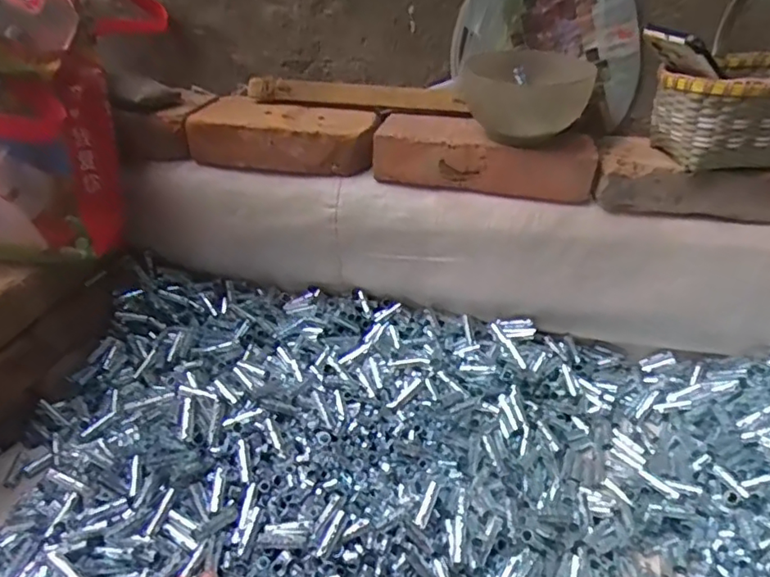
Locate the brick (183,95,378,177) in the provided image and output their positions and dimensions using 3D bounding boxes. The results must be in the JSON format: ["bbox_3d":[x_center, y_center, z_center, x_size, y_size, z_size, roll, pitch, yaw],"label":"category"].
[{"bbox_3d":[-0.117,-0.184,0.703,0.222,0.060,0.100,12,34,15],"label":"brick"}]

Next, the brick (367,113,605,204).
[{"bbox_3d":[0.110,-0.146,0.649,0.238,0.062,0.082,11,34,14],"label":"brick"}]

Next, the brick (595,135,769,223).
[{"bbox_3d":[0.349,-0.116,0.619,0.238,0.051,0.099,8,33,10],"label":"brick"}]

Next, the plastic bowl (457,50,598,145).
[{"bbox_3d":[0.152,-0.208,0.625,0.128,0.068,0.138,1,33,-1],"label":"plastic bowl"}]

